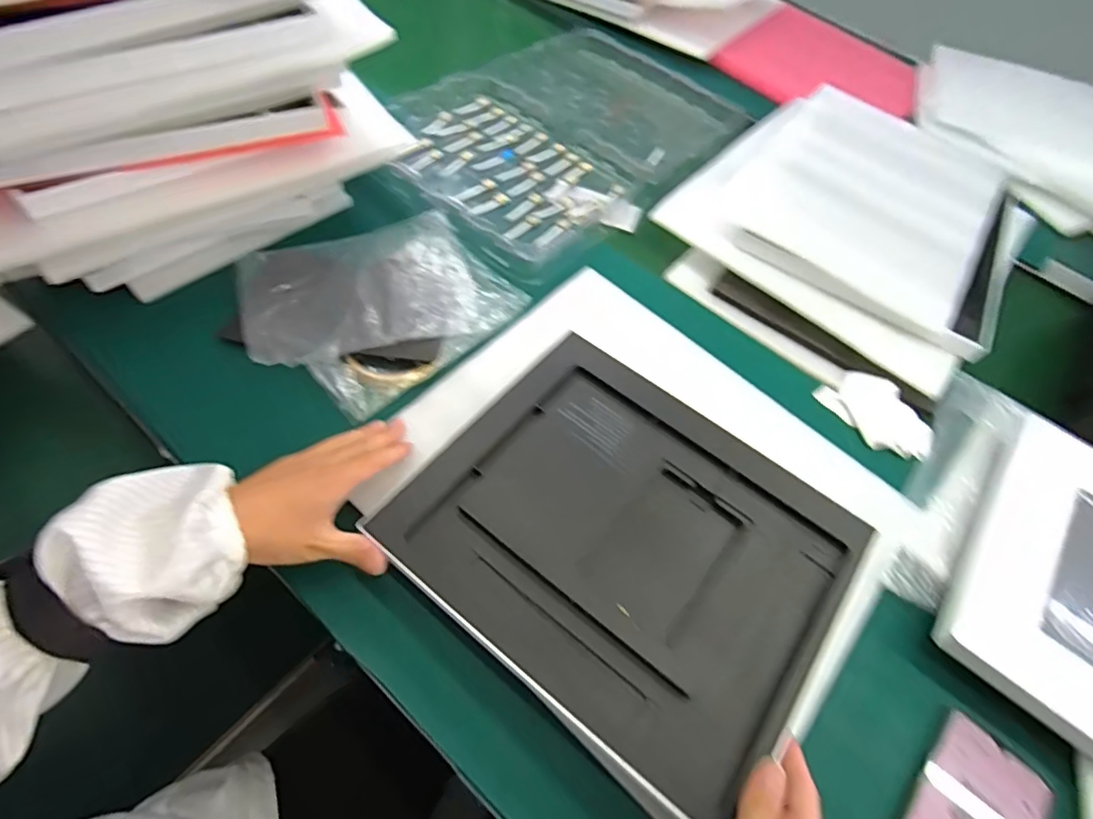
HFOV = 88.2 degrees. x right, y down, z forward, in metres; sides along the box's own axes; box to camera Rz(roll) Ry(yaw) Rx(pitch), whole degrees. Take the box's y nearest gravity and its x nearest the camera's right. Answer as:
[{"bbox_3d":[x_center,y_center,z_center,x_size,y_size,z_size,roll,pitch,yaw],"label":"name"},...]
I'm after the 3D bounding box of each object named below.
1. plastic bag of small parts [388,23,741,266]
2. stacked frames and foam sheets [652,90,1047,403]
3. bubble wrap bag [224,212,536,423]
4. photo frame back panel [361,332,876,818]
[{"bbox_3d":[0.032,-0.361,0.725,0.323,0.047,0.473,42,61,18],"label":"plastic bag of small parts"},{"bbox_3d":[0.352,-0.220,0.635,0.334,0.061,0.372,38,60,16],"label":"stacked frames and foam sheets"},{"bbox_3d":[-0.166,-0.106,0.531,0.205,0.025,0.223,42,61,18],"label":"bubble wrap bag"},{"bbox_3d":[0.061,0.089,0.414,0.291,0.012,0.239,35,63,17],"label":"photo frame back panel"}]

